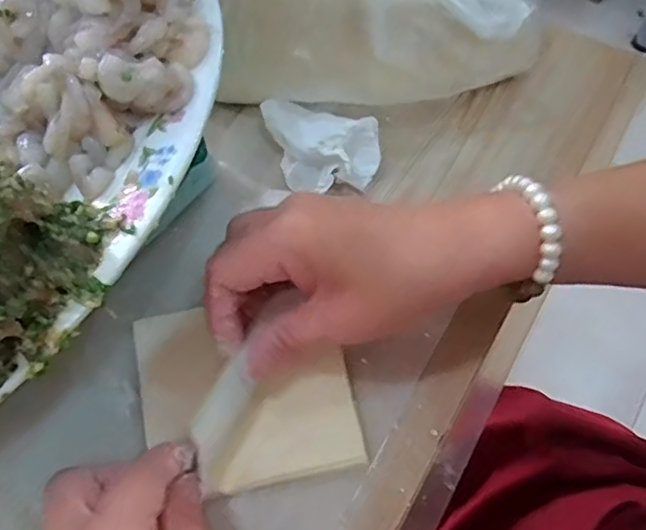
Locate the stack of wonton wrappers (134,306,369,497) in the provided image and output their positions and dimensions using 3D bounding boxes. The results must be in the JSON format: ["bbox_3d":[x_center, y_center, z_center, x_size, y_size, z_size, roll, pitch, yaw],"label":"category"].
[{"bbox_3d":[-0.038,0.062,0.297,0.099,0.015,0.090,-12,62,-3],"label":"stack of wonton wrappers"}]

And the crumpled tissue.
[{"bbox_3d":[-0.002,-0.066,0.350,0.068,0.027,0.044,8,63,8],"label":"crumpled tissue"}]

